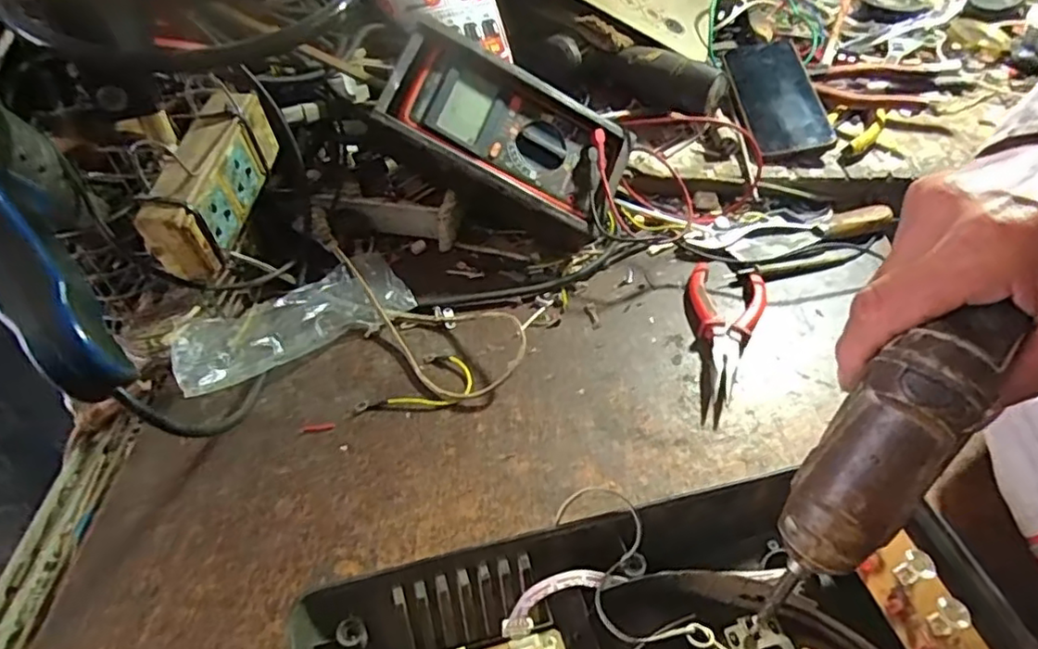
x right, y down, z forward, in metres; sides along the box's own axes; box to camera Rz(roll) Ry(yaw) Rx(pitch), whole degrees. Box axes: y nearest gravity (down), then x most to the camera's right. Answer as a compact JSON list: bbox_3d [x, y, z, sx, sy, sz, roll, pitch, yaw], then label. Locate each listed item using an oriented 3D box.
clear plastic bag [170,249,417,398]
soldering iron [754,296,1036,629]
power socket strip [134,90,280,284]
[{"bbox_3d":[-0.166,-0.002,0.475,0.170,0.035,0.057,-31,56,-25],"label":"clear plastic bag"},{"bbox_3d":[0.136,0.065,0.258,0.039,0.162,0.029,31,31,21],"label":"soldering iron"},{"bbox_3d":[-0.202,-0.098,0.421,0.037,0.060,0.125,4,49,2],"label":"power socket strip"}]

